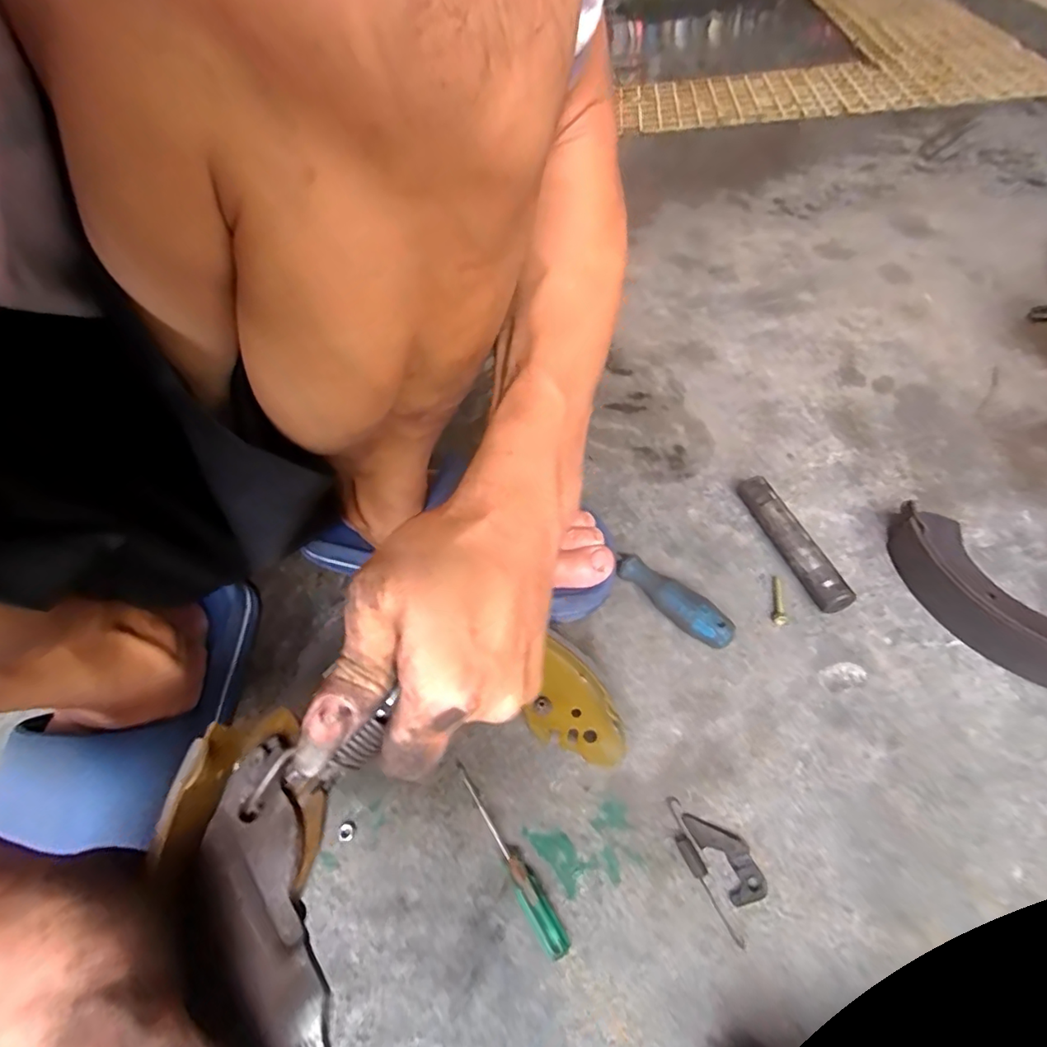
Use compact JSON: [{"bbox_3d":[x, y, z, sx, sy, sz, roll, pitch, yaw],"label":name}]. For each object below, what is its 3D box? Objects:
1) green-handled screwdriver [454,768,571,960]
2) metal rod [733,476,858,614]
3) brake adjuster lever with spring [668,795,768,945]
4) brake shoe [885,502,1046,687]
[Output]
[{"bbox_3d":[-0.012,0.201,0.327,0.015,0.014,0.118,-32,56,-16],"label":"green-handled screwdriver"},{"bbox_3d":[0.213,0.014,0.431,0.020,0.026,0.128,-16,53,-4],"label":"metal rod"},{"bbox_3d":[0.114,0.196,0.316,0.035,0.007,0.073,-28,55,-13],"label":"brake adjuster lever with spring"},{"bbox_3d":[0.354,0.058,0.368,0.199,0.048,0.089,34,64,28],"label":"brake shoe"}]

